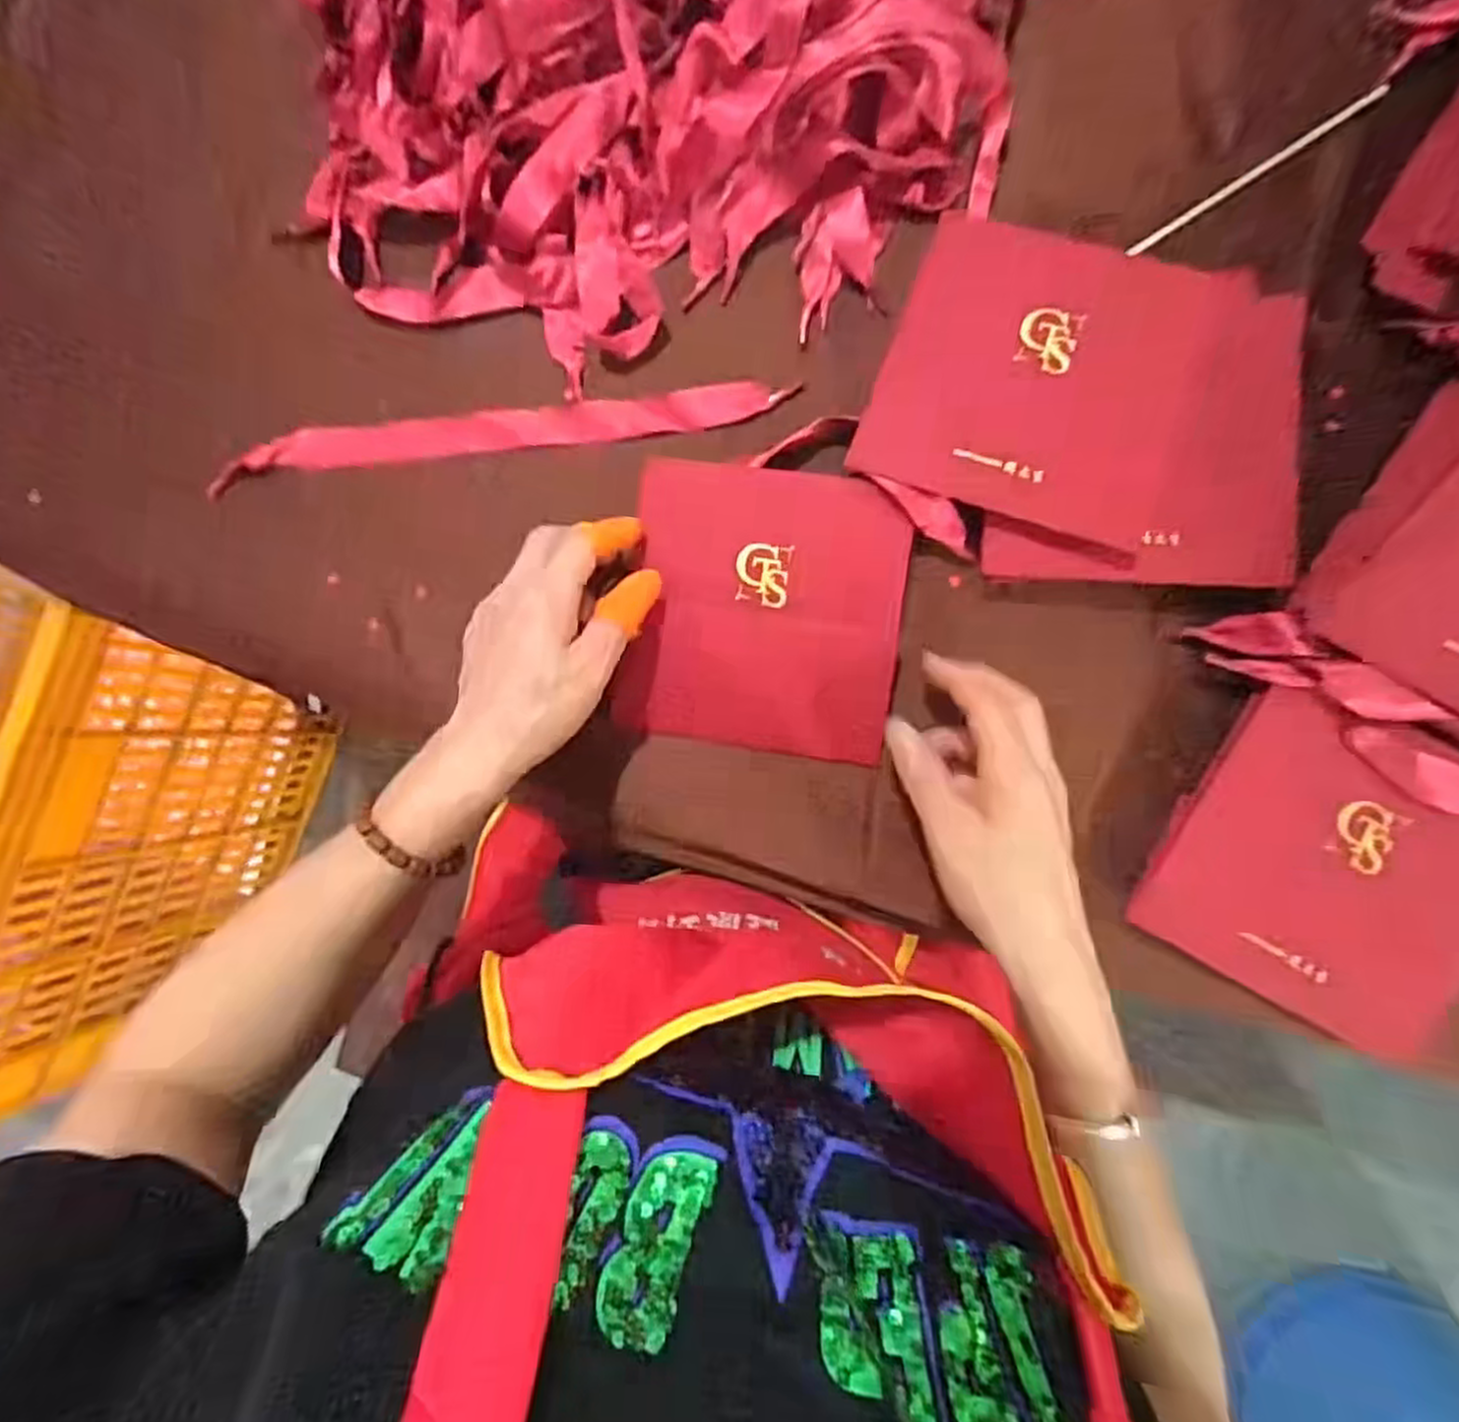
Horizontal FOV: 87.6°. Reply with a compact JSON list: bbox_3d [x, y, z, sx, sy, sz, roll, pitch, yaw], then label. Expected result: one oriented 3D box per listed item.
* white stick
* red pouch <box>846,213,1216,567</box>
[{"bbox_3d":[0.257,-0.265,0.373,0.136,0.005,0.007,-32,85,4],"label":"white stick"},{"bbox_3d":[0.146,-0.159,0.362,0.135,0.015,0.136,21,90,6],"label":"red pouch"}]

